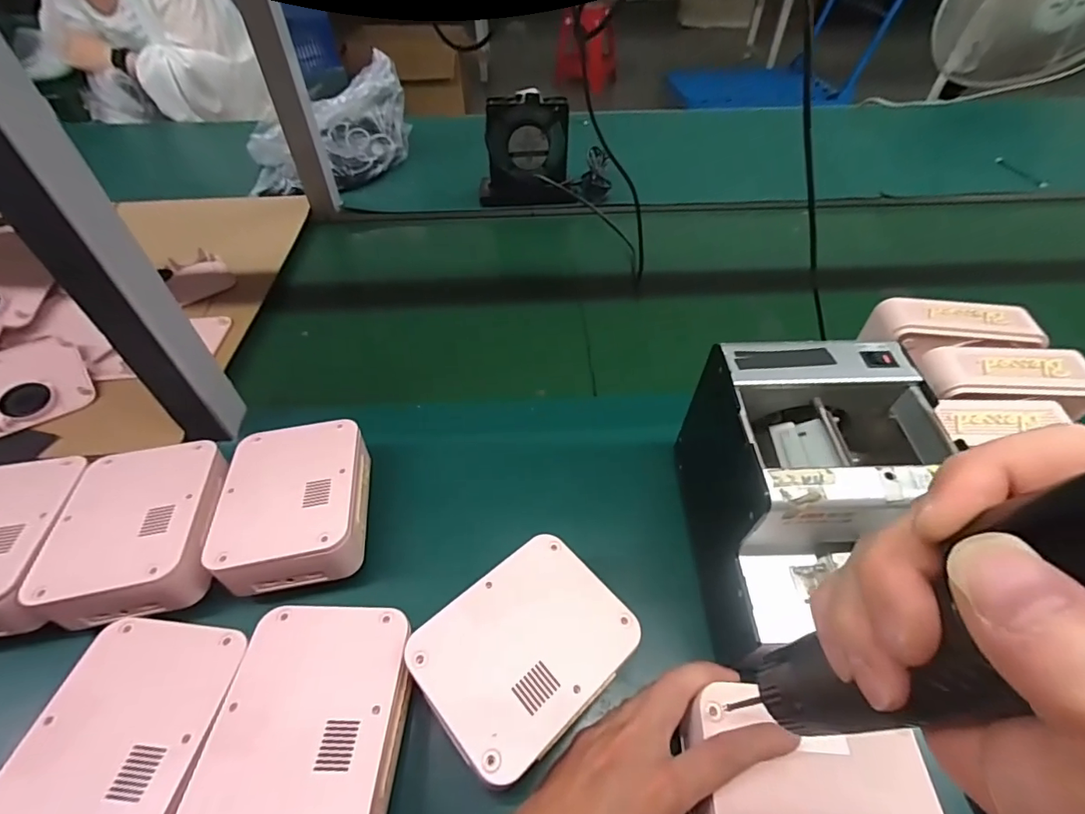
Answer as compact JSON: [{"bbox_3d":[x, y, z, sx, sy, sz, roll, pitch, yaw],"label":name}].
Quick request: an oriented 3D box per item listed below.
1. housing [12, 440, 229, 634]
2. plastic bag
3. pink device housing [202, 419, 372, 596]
[{"bbox_3d":[-0.300,0.089,0.373,0.105,0.043,0.127,-9,49,-8],"label":"housing"},{"bbox_3d":[-0.341,-0.465,0.818,0.315,0.129,0.169,-34,57,-26],"label":"plastic bag"},{"bbox_3d":[-0.193,0.074,0.389,0.100,0.041,0.124,-9,49,-8],"label":"pink device housing"}]

